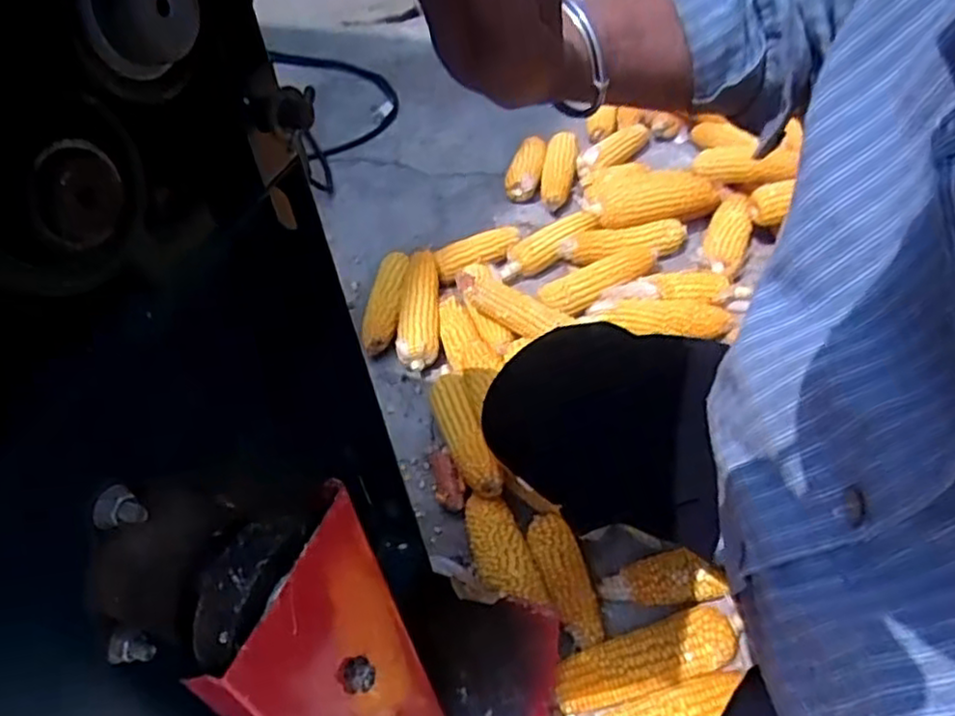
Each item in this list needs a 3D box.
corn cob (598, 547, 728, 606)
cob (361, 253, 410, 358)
[{"bbox_3d":[0.185,0.222,0.701,0.122,0.040,0.042,-11,45,14],"label":"corn cob"},{"bbox_3d":[-0.132,-0.083,1.029,0.049,0.059,0.195,3,50,6],"label":"cob"}]

